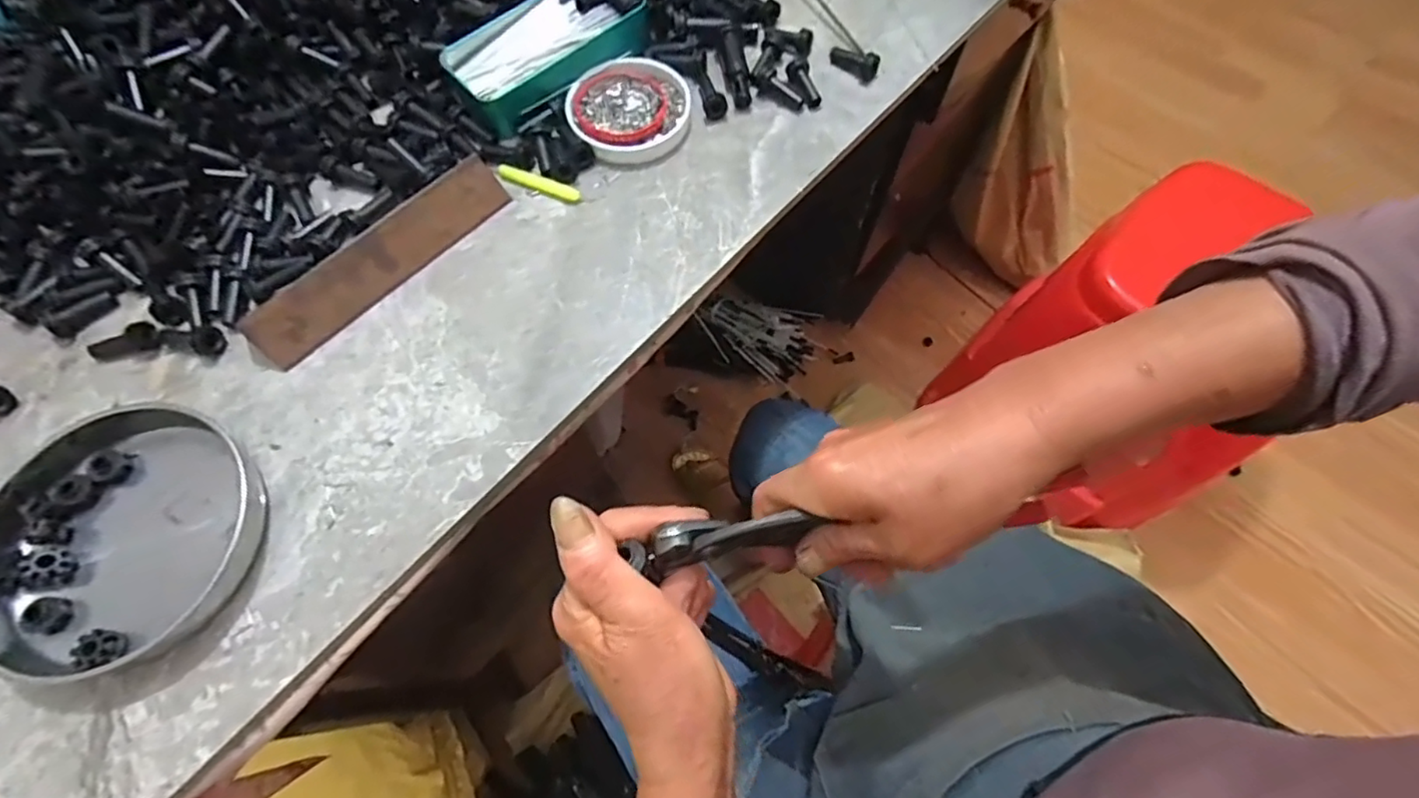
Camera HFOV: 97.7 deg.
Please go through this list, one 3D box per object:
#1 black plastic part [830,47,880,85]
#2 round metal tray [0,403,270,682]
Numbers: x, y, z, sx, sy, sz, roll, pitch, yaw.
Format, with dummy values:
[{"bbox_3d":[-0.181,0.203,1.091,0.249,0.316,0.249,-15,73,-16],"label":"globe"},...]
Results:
[{"bbox_3d":[0.112,-0.261,0.479,0.039,0.017,0.014,30,71,13],"label":"black plastic part"},{"bbox_3d":[-0.324,0.071,0.333,0.145,0.021,0.141,0,67,1],"label":"round metal tray"}]

